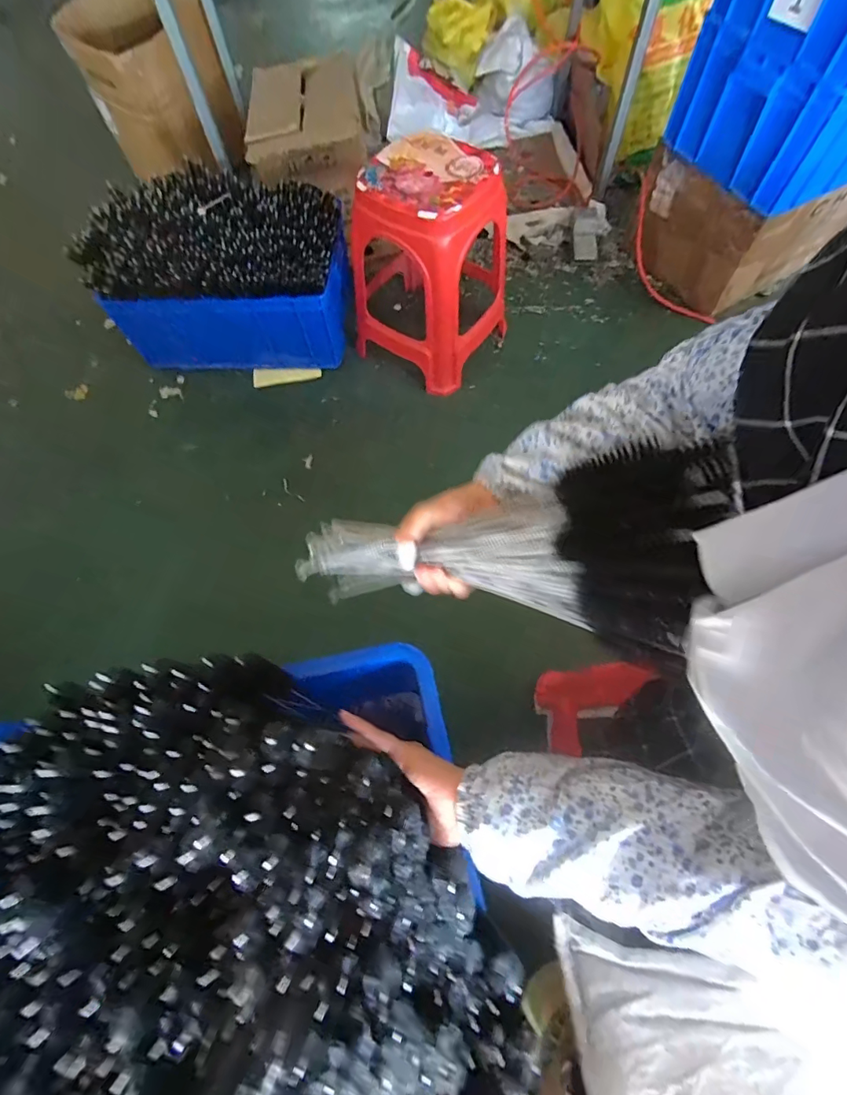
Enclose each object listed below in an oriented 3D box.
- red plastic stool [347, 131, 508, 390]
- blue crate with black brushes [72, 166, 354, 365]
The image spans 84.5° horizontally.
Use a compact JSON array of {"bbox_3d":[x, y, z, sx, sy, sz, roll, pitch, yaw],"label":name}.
[{"bbox_3d":[0.021,-0.706,1.160,0.333,0.409,0.362,38,73,15],"label":"red plastic stool"},{"bbox_3d":[-0.511,-0.750,1.279,0.633,0.334,0.379,-1,67,1],"label":"blue crate with black brushes"}]

